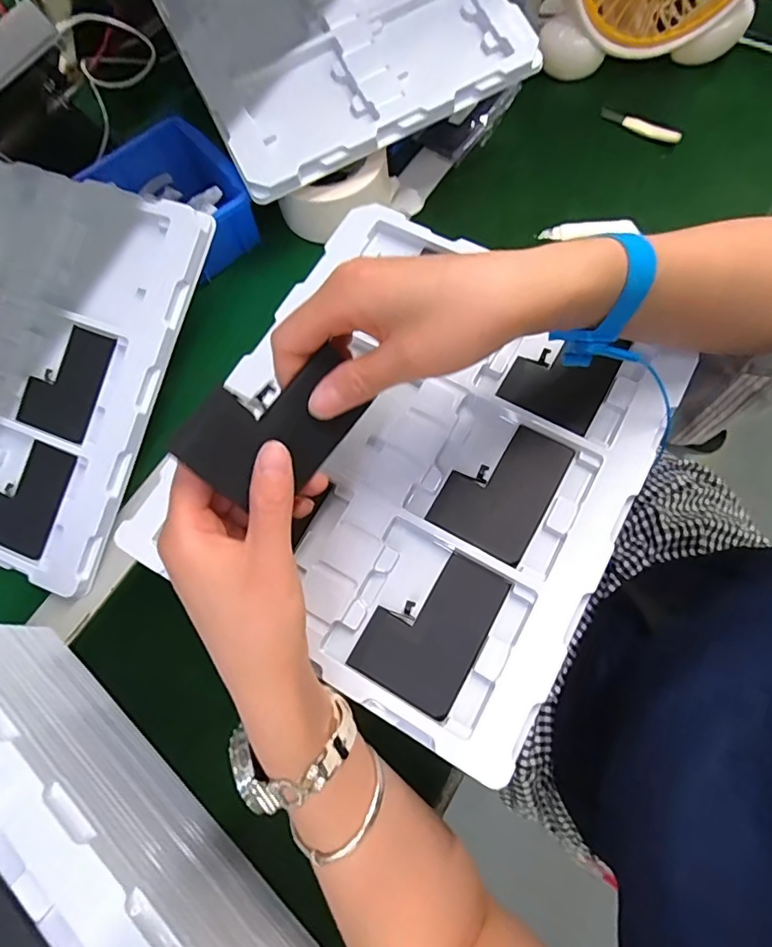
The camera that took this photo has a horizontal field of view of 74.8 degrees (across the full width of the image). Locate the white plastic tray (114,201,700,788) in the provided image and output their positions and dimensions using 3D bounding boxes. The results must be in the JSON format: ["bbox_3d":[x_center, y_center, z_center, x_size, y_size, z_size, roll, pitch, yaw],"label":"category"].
[{"bbox_3d":[0.021,-0.017,0.351,0.278,0.034,0.306,29,75,11],"label":"white plastic tray"}]

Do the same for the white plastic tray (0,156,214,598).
[{"bbox_3d":[-0.318,-0.097,0.423,0.283,0.016,0.311,20,91,10],"label":"white plastic tray"}]

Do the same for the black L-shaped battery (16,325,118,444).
[{"bbox_3d":[-0.262,-0.077,0.416,0.063,0.004,0.090,22,86,7],"label":"black L-shaped battery"}]

